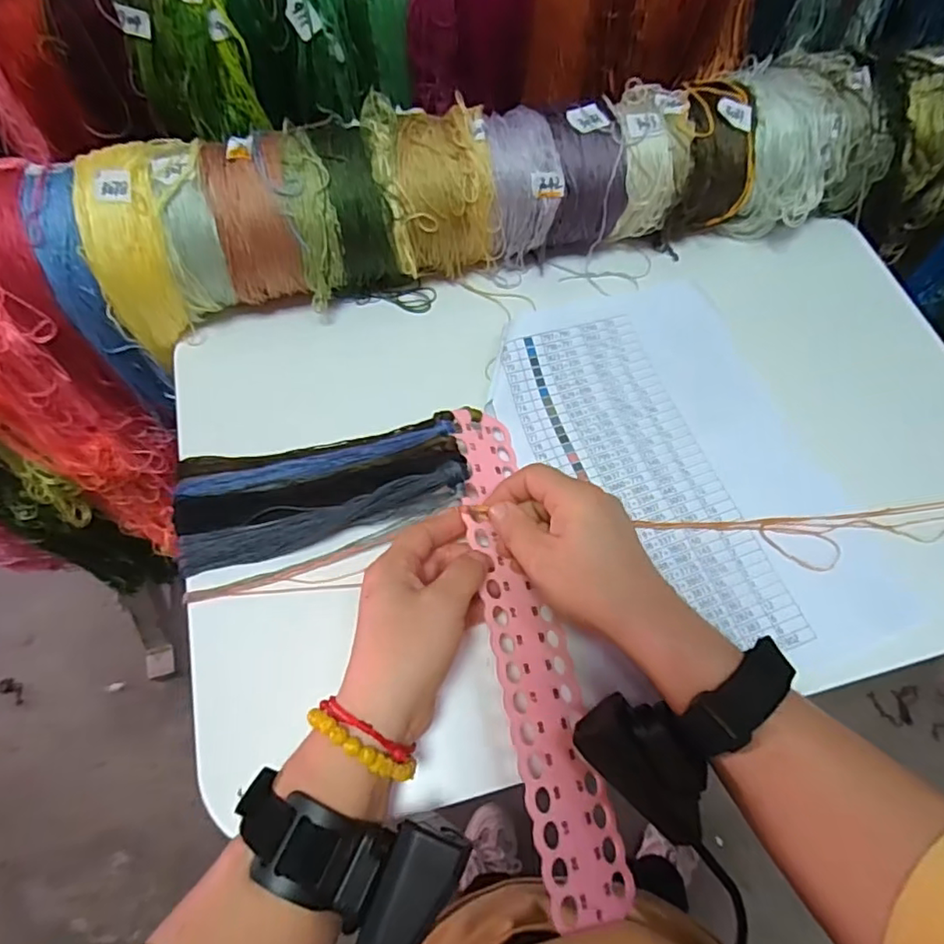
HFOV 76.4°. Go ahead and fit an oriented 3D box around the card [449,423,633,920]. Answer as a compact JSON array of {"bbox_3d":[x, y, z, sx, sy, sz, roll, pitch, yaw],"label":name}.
[{"bbox_3d":[0.032,0.091,0.352,0.059,0.011,0.287,5,60,-34],"label":"card"}]

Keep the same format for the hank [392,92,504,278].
[{"bbox_3d":[-0.017,-0.200,0.445,0.074,0.088,0.100,1,65,-2],"label":"hank"}]

